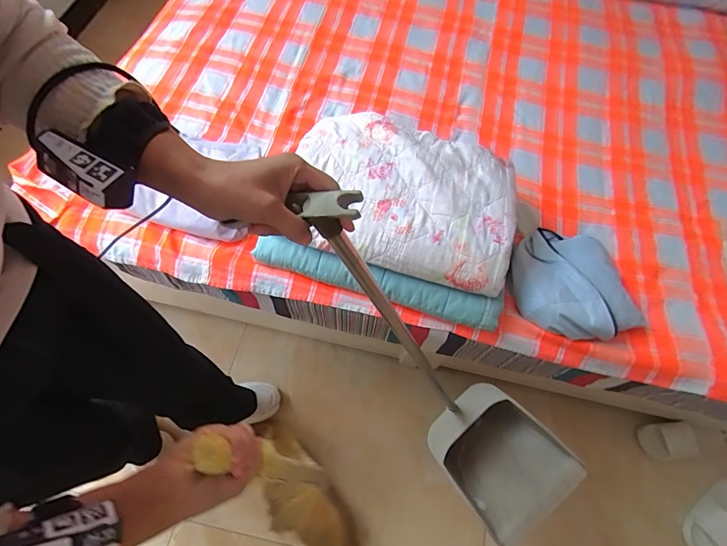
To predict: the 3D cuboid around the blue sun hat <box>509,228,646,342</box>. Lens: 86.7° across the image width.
[{"bbox_3d":[0.432,0.015,0.798,0.239,0.066,0.249,1,65,-3],"label":"blue sun hat"}]

